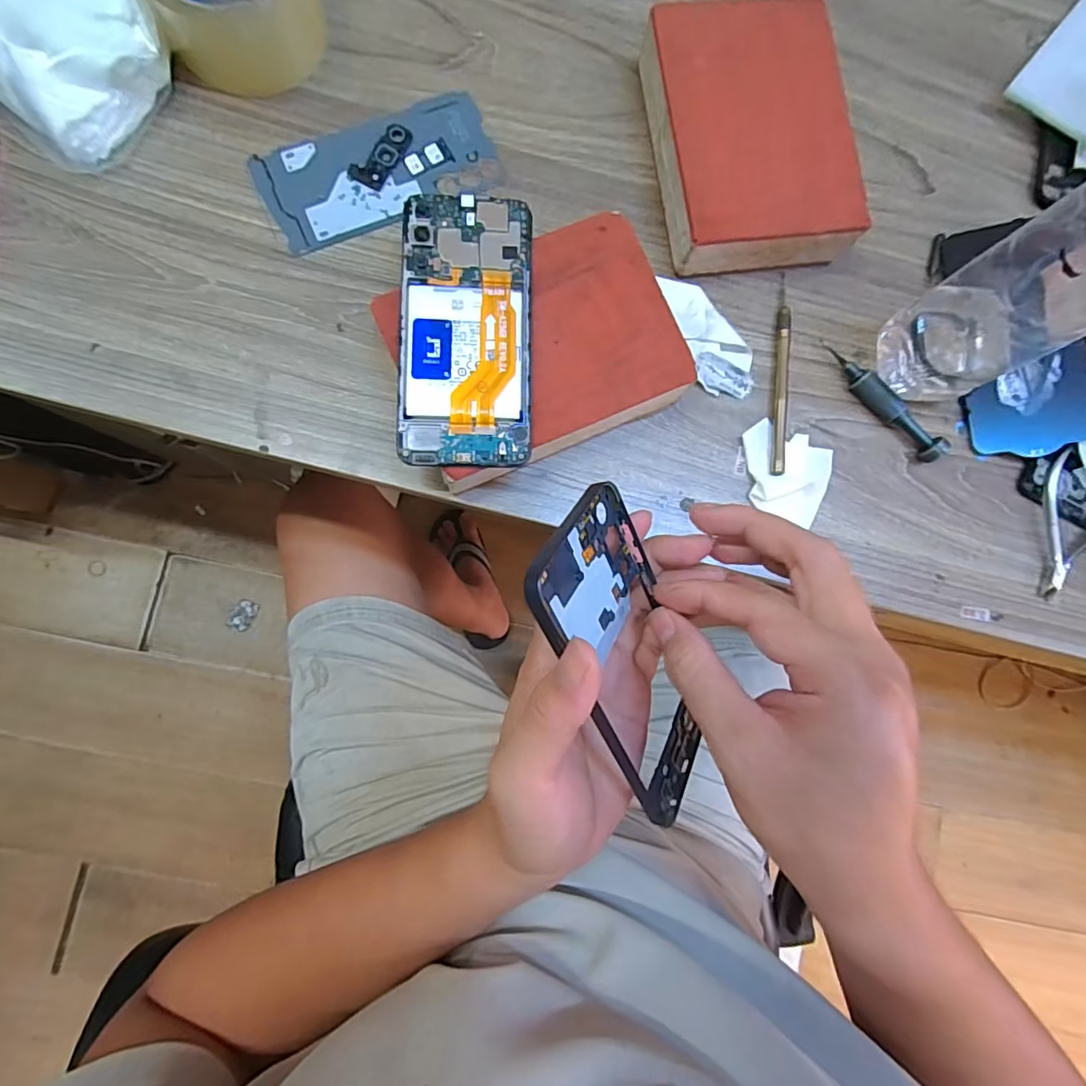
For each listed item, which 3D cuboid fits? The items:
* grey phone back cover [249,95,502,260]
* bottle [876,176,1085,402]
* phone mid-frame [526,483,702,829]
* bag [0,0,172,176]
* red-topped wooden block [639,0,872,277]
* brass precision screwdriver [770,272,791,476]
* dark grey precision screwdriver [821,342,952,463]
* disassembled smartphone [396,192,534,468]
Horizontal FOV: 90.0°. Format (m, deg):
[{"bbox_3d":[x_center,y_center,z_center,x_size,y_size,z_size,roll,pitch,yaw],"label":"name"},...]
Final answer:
[{"bbox_3d":[-0.106,-0.244,0.355,0.151,0.004,0.068,-23,86,-7],"label":"grey phone back cover"},{"bbox_3d":[0.264,-0.135,0.276,0.058,0.195,0.066,-25,86,-7],"label":"bottle"},{"bbox_3d":[0.043,0.055,0.256,0.079,0.008,0.165,-53,126,-40],"label":"phone mid-frame"},{"bbox_3d":[-0.293,-0.316,0.322,0.121,0.053,0.147,-40,88,-8],"label":"bag"},{"bbox_3d":[0.133,-0.263,0.356,0.117,0.042,0.157,-8,85,-5],"label":"red-topped wooden block"},{"bbox_3d":[0.159,-0.114,0.361,0.009,0.006,0.139,6,83,-4],"label":"brass precision screwdriver"},{"bbox_3d":[0.224,-0.093,0.358,0.012,0.017,0.099,-43,89,-8],"label":"dark grey precision screwdriver"},{"bbox_3d":[-0.043,-0.120,0.305,0.073,0.007,0.154,1,84,-5],"label":"disassembled smartphone"}]

